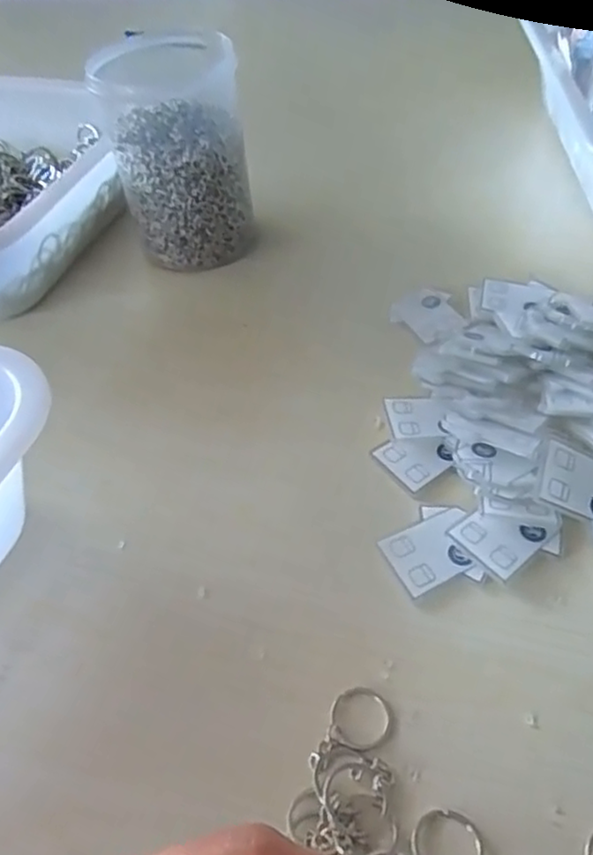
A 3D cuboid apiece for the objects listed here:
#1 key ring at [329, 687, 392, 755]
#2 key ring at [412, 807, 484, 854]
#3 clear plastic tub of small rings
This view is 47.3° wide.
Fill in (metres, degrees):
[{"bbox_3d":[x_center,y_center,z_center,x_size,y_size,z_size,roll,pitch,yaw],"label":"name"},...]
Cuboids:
[{"bbox_3d":[0.026,0.118,0.275,0.025,0.004,0.026,-3,47,4],"label":"key ring"},{"bbox_3d":[0.055,0.149,0.244,0.025,0.005,0.022,5,51,10],"label":"key ring"},{"bbox_3d":[-0.079,-0.191,0.474,0.088,0.135,0.082,-11,47,-3],"label":"clear plastic tub of small rings"}]

